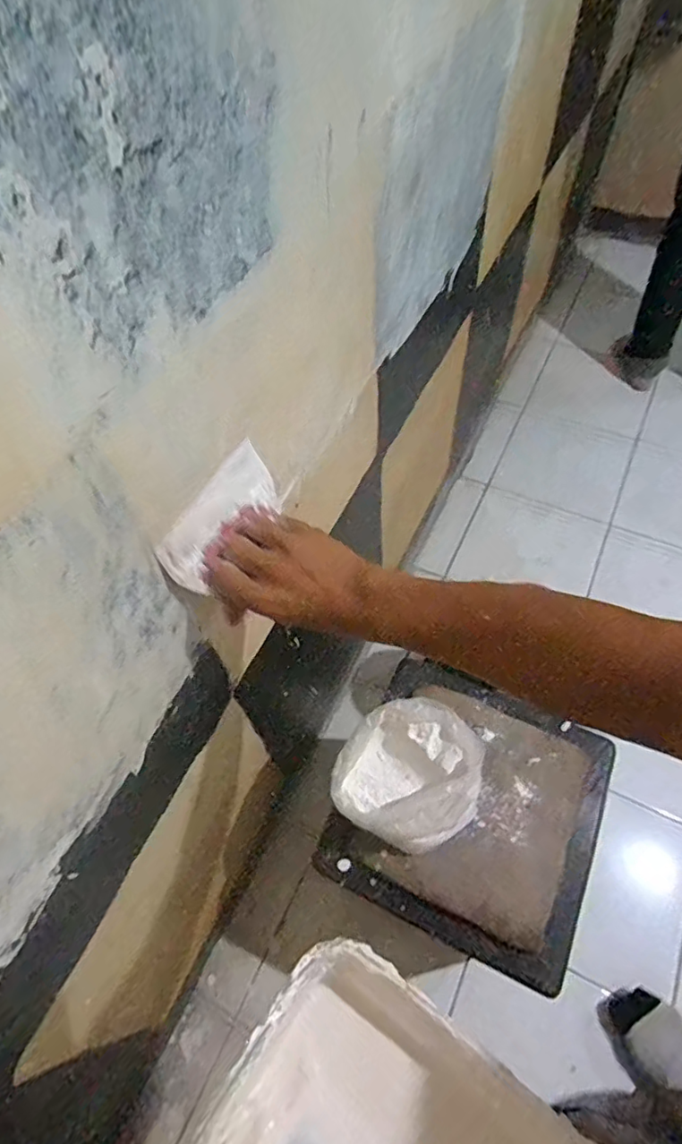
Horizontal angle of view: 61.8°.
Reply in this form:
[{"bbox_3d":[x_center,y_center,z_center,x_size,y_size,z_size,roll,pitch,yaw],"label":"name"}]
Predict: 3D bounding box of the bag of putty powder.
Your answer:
[{"bbox_3d":[0.084,0.238,0.675,0.154,0.085,0.160,27,64,19],"label":"bag of putty powder"}]

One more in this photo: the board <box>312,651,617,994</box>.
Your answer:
[{"bbox_3d":[0.162,0.292,0.693,0.290,0.049,0.278,21,63,16],"label":"board"}]

